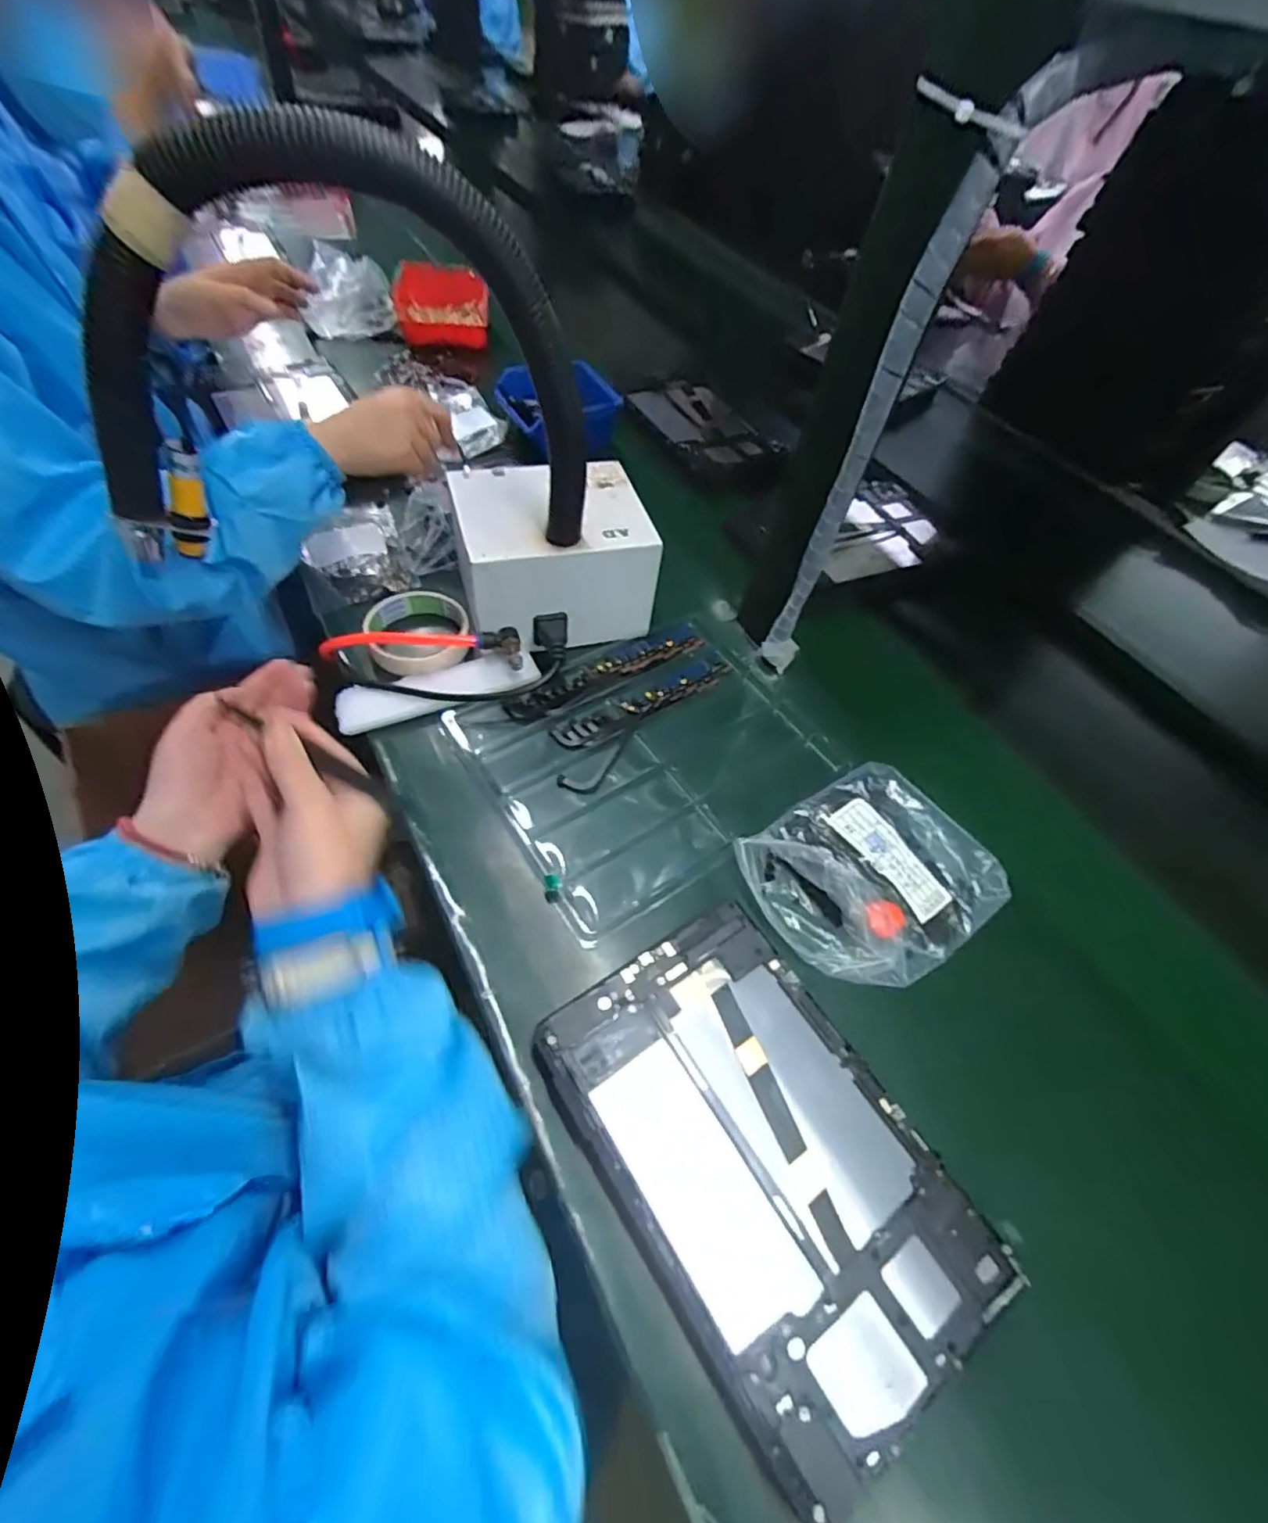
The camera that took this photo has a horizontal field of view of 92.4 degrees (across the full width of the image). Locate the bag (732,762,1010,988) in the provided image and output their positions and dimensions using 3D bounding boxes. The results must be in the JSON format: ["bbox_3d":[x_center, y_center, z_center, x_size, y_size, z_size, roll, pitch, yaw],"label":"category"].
[{"bbox_3d":[0.173,0.079,0.439,0.171,0.027,0.139,-28,64,-25],"label":"bag"}]

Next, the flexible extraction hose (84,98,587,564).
[{"bbox_3d":[-0.165,-0.221,0.354,0.269,0.213,0.057,-6,57,-14],"label":"flexible extraction hose"}]

